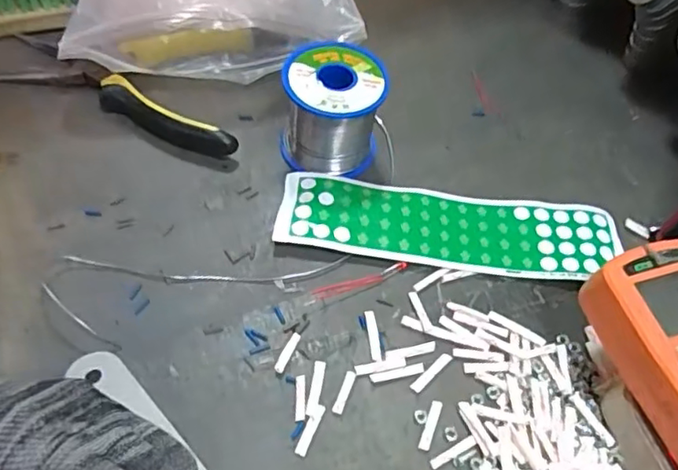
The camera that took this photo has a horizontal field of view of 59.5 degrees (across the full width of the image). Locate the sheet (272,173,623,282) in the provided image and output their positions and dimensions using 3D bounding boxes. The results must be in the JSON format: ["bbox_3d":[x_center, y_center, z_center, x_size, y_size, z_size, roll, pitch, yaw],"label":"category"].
[{"bbox_3d":[0.071,-0.005,0.382,0.216,0.007,0.059,8,53,-1],"label":"sheet"}]

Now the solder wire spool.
[{"bbox_3d":[-0.005,-0.081,0.390,0.063,0.065,0.060,5,55,-1],"label":"solder wire spool"}]

